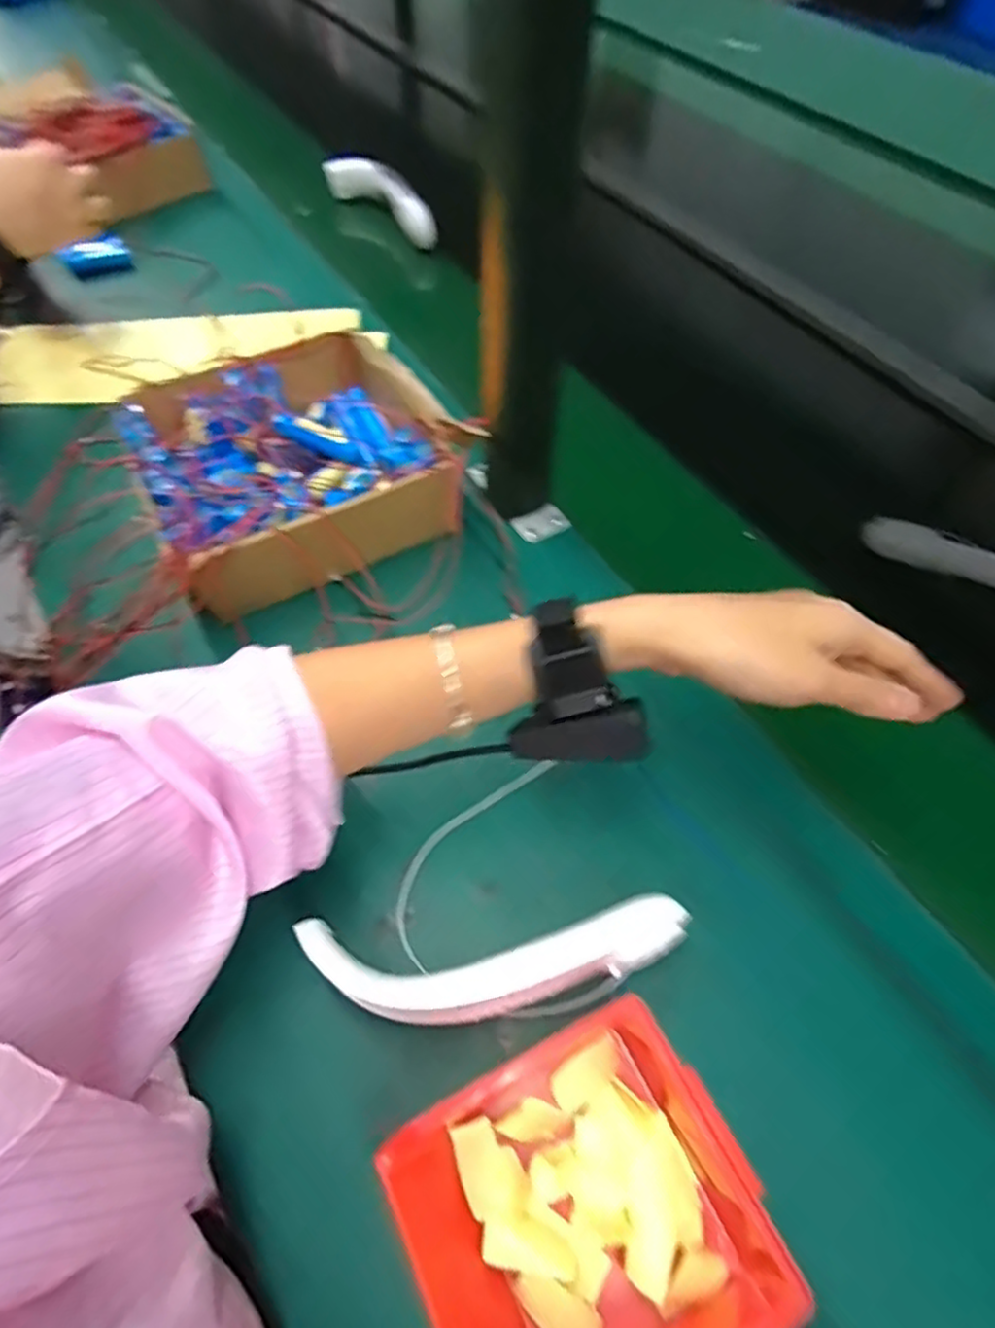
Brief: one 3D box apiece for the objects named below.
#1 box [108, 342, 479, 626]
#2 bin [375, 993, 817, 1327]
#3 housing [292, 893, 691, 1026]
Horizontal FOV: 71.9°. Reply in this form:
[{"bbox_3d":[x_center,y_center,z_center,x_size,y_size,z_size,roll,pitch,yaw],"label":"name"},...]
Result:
[{"bbox_3d":[-0.150,-0.152,0.539,0.221,0.074,0.224,-24,59,-15],"label":"box"},{"bbox_3d":[0.036,0.234,0.292,0.135,0.060,0.129,-22,59,-14],"label":"bin"},{"bbox_3d":[0.000,0.154,0.354,0.197,0.042,0.047,-3,56,-2],"label":"housing"}]

